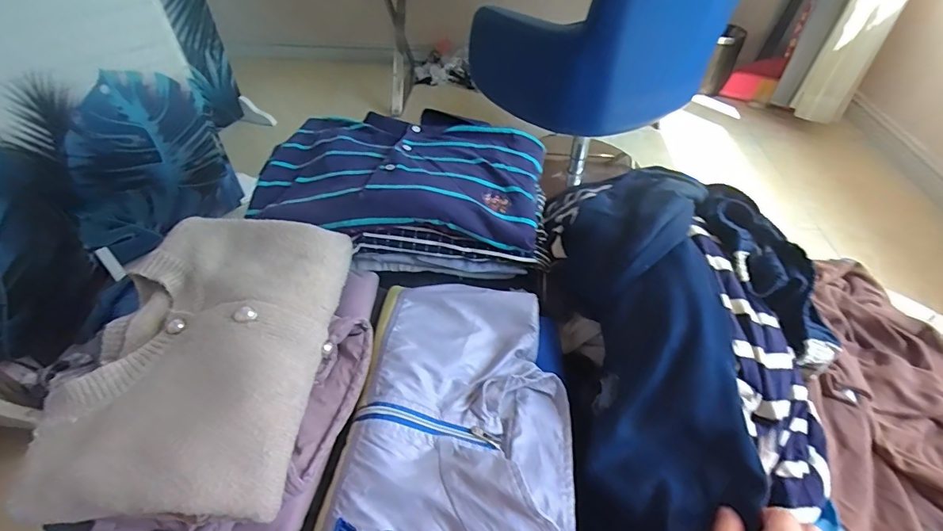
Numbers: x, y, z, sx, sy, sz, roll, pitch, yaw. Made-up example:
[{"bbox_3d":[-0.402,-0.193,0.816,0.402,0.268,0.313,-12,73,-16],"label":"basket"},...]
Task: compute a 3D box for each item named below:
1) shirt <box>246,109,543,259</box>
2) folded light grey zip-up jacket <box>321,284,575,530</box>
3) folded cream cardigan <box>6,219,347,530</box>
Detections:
[{"bbox_3d":[-0.085,-0.122,0.554,0.349,0.046,0.244,3,46,1],"label":"shirt"},{"bbox_3d":[-0.007,0.150,0.404,0.198,0.051,0.302,7,47,6],"label":"folded light grey zip-up jacket"},{"bbox_3d":[-0.226,0.063,0.376,0.187,0.046,0.263,2,46,1],"label":"folded cream cardigan"}]

